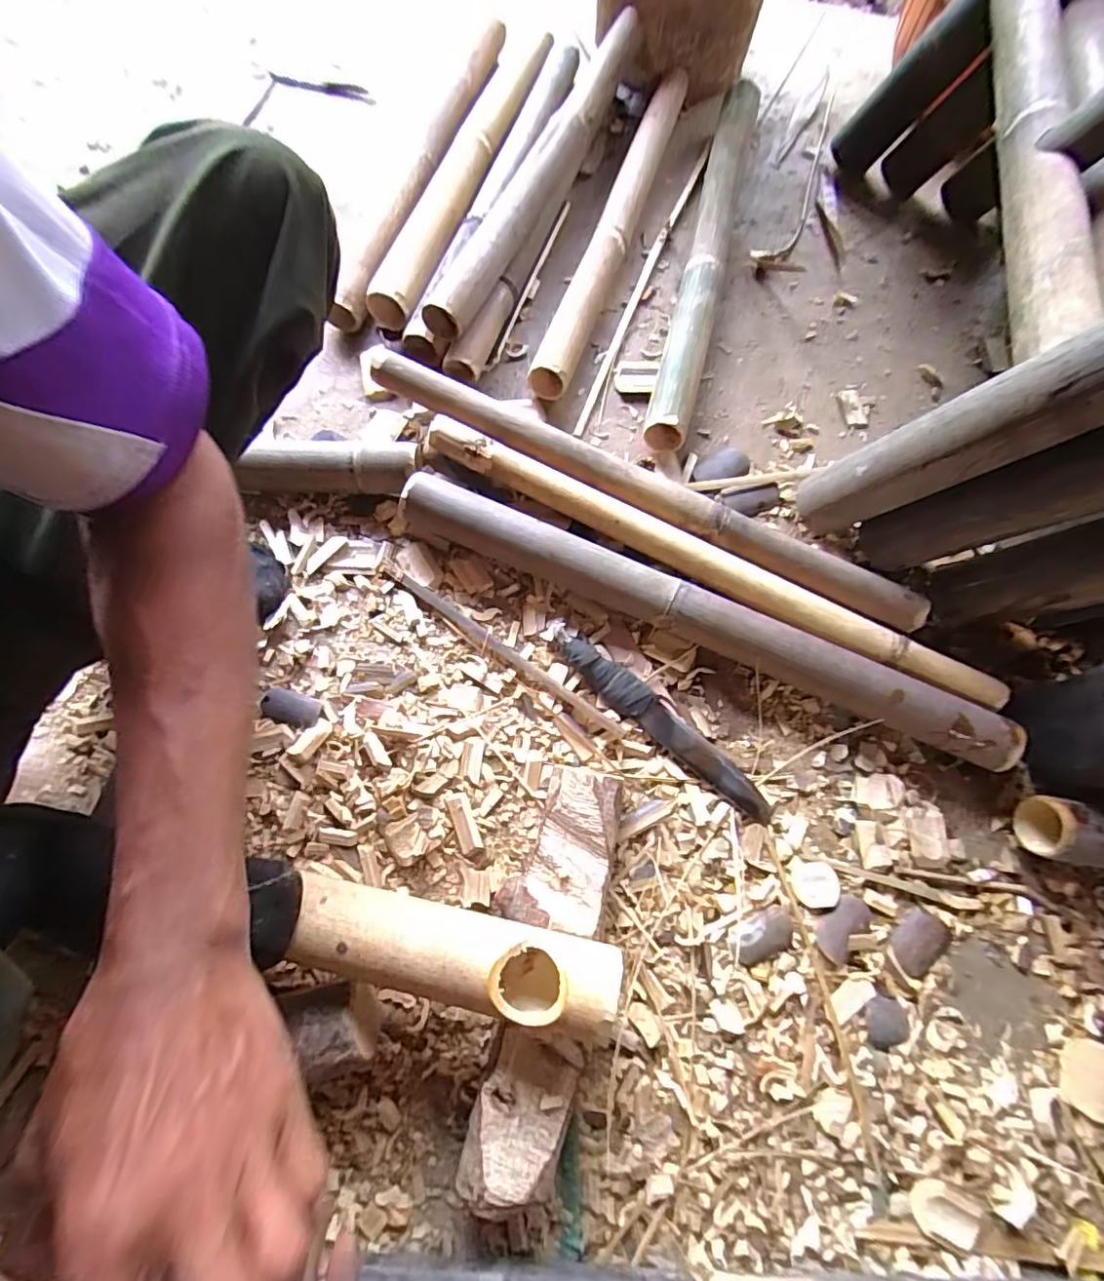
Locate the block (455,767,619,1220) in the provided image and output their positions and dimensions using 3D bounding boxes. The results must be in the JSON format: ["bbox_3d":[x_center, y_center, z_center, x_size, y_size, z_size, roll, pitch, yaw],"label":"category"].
[{"bbox_3d":[-0.004,0.278,0.468,0.094,0.062,0.324,10,73,3],"label":"block"}]

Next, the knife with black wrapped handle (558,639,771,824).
[{"bbox_3d":[0.116,0.088,0.552,0.256,0.027,0.037,37,77,10],"label":"knife with black wrapped handle"}]

